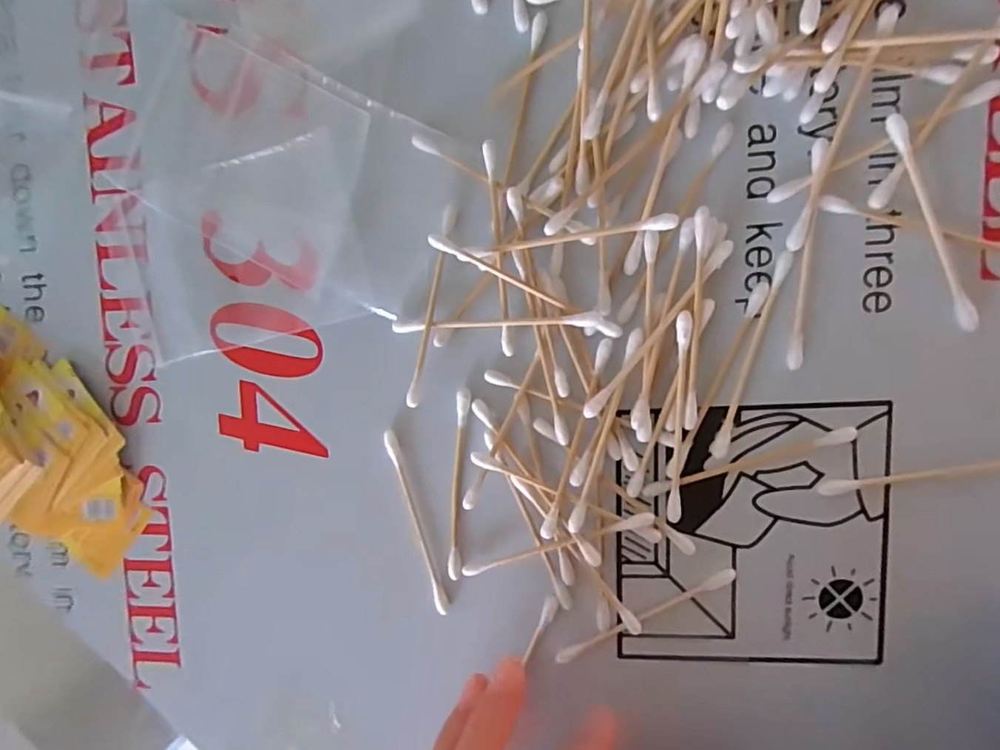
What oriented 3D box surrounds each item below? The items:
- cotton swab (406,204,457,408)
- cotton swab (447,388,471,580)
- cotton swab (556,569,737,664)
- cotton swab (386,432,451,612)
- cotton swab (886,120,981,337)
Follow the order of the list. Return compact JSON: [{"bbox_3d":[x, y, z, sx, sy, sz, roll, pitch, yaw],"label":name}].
[{"bbox_3d":[-0.024,-0.024,0.197,0.004,0.009,0.071,11,97,6],"label":"cotton swab"},{"bbox_3d":[-0.015,0.040,0.206,0.005,0.004,0.071,5,96,9],"label":"cotton swab"},{"bbox_3d":[0.052,0.088,0.202,0.071,0.004,0.006,-30,90,11],"label":"cotton swab"},{"bbox_3d":[-0.031,0.055,0.210,0.004,0.004,0.072,-17,93,10],"label":"cotton swab"},{"bbox_3d":[0.135,-0.047,0.175,0.005,0.007,0.071,-24,91,11],"label":"cotton swab"}]

